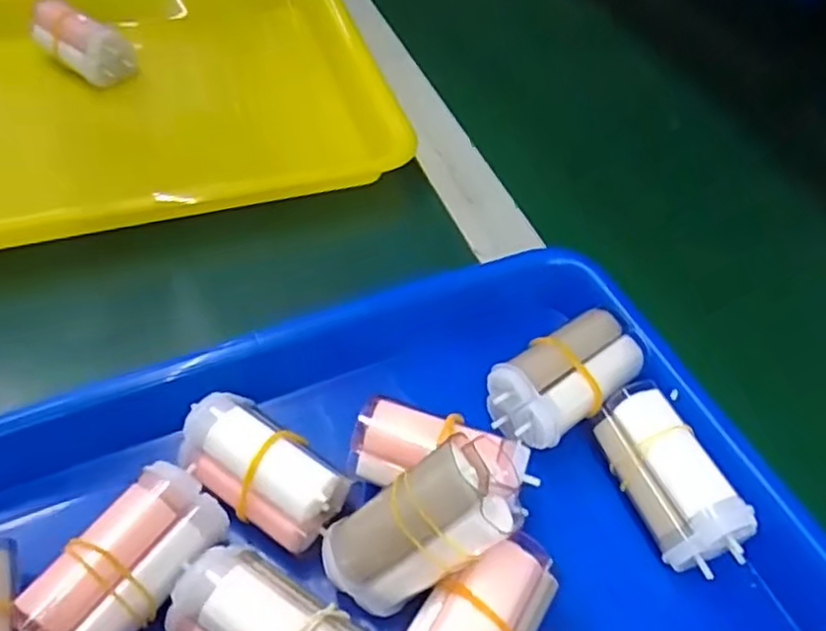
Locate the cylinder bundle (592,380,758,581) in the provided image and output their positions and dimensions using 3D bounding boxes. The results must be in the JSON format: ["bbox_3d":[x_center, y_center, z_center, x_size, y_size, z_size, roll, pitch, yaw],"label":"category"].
[{"bbox_3d":[0.097,0.064,0.265,0.030,0.035,0.068,-17,54,-18],"label":"cylinder bundle"}]

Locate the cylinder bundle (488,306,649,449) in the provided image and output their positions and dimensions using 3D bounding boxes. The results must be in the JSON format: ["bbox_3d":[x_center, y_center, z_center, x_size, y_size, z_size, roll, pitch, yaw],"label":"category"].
[{"bbox_3d":[0.064,0.027,0.287,0.066,0.026,0.034,-29,59,-25],"label":"cylinder bundle"}]

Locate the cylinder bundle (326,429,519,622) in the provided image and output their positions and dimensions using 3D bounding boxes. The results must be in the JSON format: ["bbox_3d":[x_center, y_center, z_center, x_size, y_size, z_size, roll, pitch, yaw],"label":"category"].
[{"bbox_3d":[0.005,0.070,0.227,0.074,0.026,0.032,-41,53,19],"label":"cylinder bundle"}]

